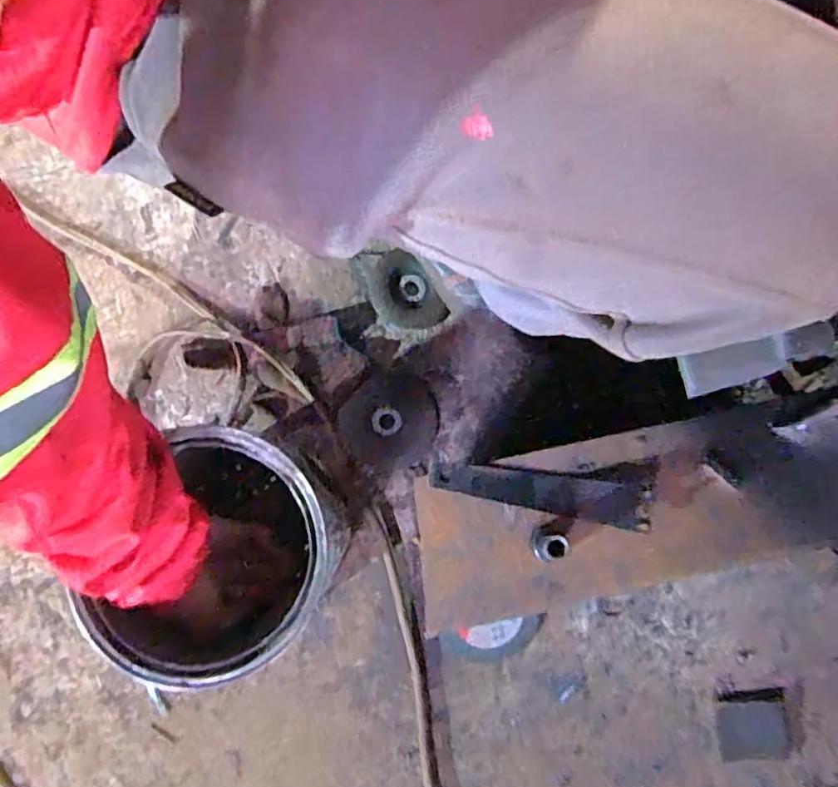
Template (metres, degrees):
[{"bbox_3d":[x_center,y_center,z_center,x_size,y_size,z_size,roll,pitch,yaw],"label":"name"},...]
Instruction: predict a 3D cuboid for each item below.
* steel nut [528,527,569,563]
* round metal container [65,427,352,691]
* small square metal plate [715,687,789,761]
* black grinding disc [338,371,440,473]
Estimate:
[{"bbox_3d":[0.079,0.094,0.387,0.019,0.034,0.019,19,80,5],"label":"steel nut"},{"bbox_3d":[-0.136,0.122,0.492,0.146,0.182,0.160,0,79,1],"label":"round metal container"},{"bbox_3d":[0.296,0.294,0.557,0.060,0.005,0.057,-1,79,1],"label":"small square metal plate"},{"bbox_3d":[-0.028,0.030,0.617,0.088,0.006,0.097,42,83,8],"label":"black grinding disc"}]

